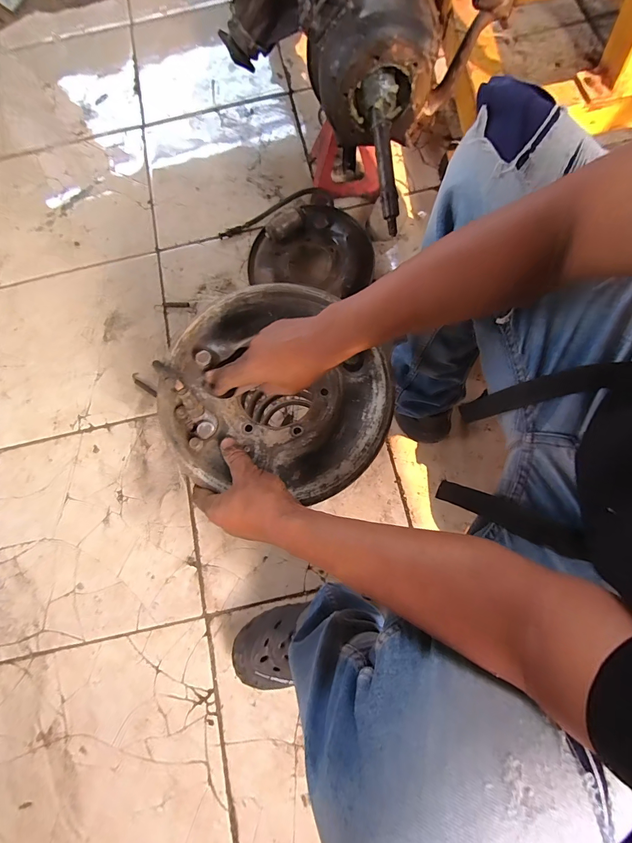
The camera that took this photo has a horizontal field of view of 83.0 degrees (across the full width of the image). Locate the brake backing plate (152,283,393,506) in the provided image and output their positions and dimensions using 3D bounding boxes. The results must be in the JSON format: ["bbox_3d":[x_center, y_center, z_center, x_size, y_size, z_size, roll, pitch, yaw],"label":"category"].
[{"bbox_3d":[-0.049,-0.032,0.413,0.248,0.056,0.259,0,77,1],"label":"brake backing plate"}]

